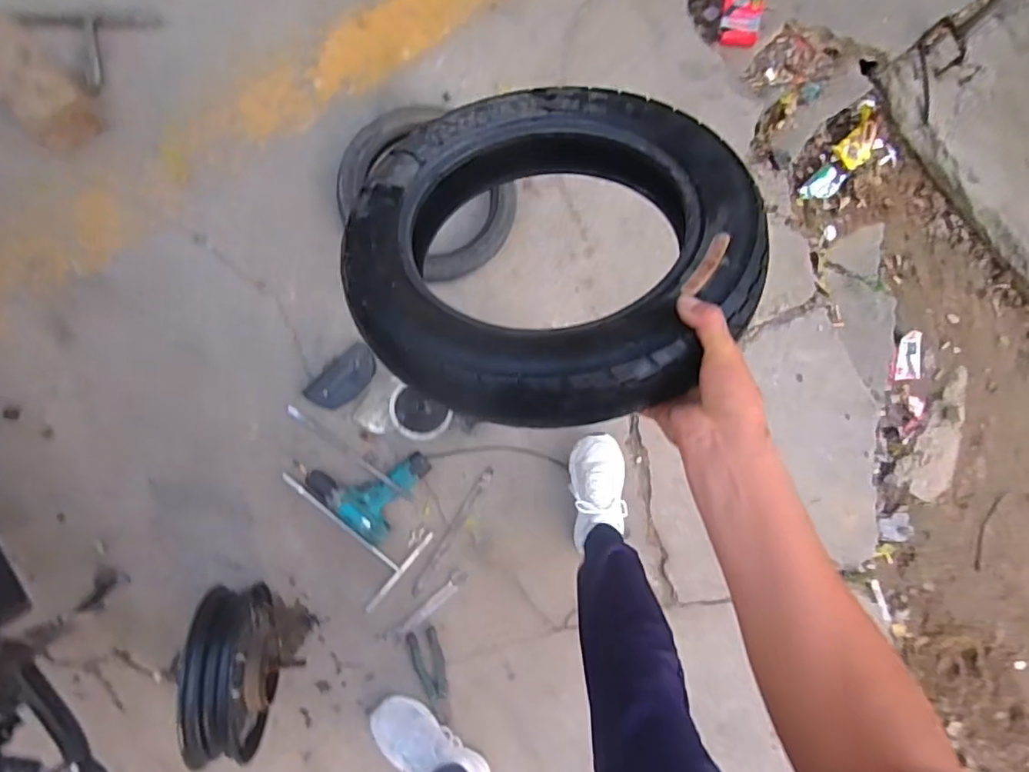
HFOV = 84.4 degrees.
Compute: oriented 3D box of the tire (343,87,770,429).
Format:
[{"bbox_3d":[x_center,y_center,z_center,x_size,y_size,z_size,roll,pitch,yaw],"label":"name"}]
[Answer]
[{"bbox_3d":[0.035,-0.134,0.525,0.367,0.074,0.372,-8,59,2],"label":"tire"}]

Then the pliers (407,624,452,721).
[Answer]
[{"bbox_3d":[-0.160,0.564,1.102,0.056,0.018,0.180,-15,87,-8],"label":"pliers"}]

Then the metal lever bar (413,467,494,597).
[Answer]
[{"bbox_3d":[-0.123,0.287,1.133,0.023,0.016,0.281,32,82,-3],"label":"metal lever bar"}]

